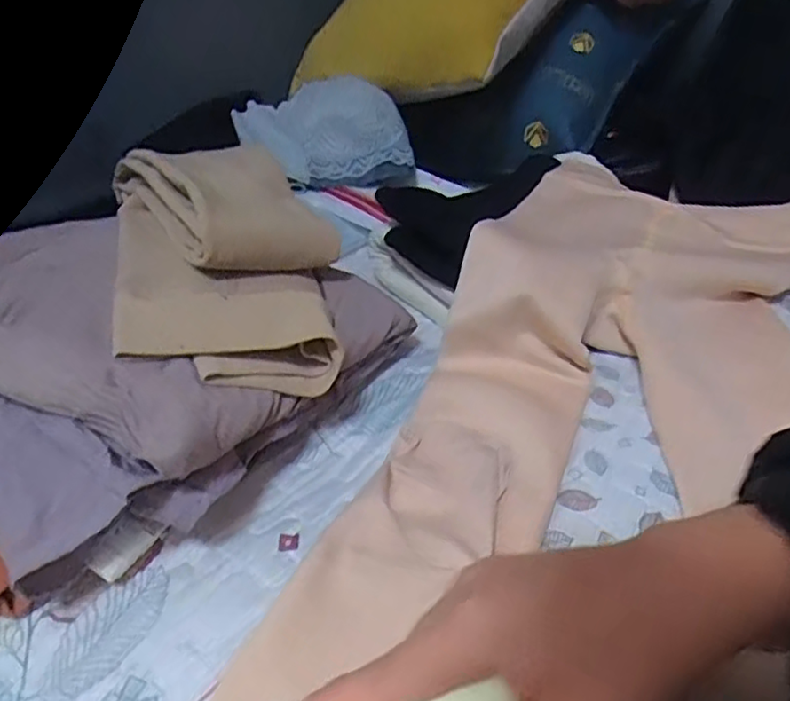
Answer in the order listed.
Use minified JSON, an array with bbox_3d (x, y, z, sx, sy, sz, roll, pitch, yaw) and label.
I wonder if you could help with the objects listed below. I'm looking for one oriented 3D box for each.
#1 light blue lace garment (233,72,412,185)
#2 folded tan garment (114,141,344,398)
[{"bbox_3d":[-0.085,-0.241,0.731,0.169,0.084,0.170,25,43,34],"label":"light blue lace garment"},{"bbox_3d":[-0.128,-0.080,0.489,0.155,0.093,0.279,-13,36,-15],"label":"folded tan garment"}]

